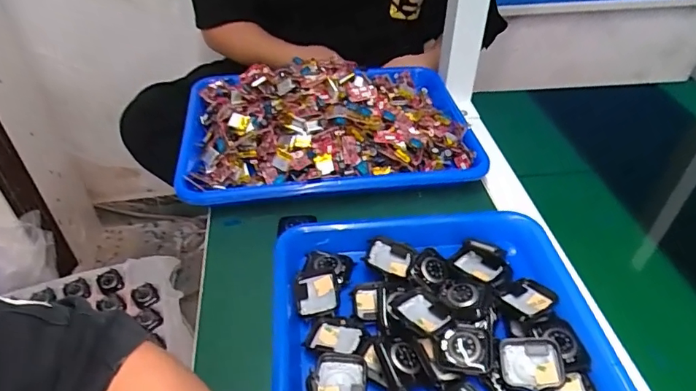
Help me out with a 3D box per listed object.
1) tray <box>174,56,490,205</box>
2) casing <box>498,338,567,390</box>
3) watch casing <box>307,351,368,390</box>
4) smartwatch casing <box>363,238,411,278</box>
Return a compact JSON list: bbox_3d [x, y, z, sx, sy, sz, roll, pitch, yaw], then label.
[{"bbox_3d":[-0.027,-0.094,0.589,0.346,0.067,0.242,-3,39,-6],"label":"tray"},{"bbox_3d":[0.136,0.125,0.360,0.044,0.012,0.038,-4,59,12],"label":"casing"},{"bbox_3d":[-0.007,0.137,0.351,0.042,0.015,0.046,1,39,-1],"label":"watch casing"},{"bbox_3d":[0.037,0.056,0.444,0.042,0.013,0.036,13,40,14],"label":"smartwatch casing"}]

